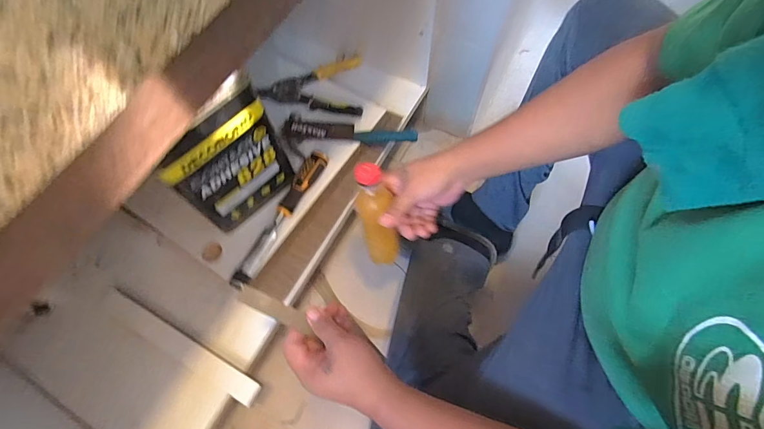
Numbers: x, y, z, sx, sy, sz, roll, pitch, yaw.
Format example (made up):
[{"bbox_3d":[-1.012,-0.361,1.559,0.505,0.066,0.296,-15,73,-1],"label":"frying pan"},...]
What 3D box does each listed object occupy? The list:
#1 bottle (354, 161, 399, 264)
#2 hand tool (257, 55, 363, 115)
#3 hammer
[{"bbox_3d":[-0.004,0.008,0.523,0.047,0.169,0.043,-16,43,-5],"label":"bottle"},{"bbox_3d":[-0.143,-0.272,0.764,0.234,0.036,0.125,11,67,7],"label":"hand tool"},{"bbox_3d":[-0.062,-0.152,0.718,0.254,0.025,0.083,1,66,2],"label":"hammer"}]

